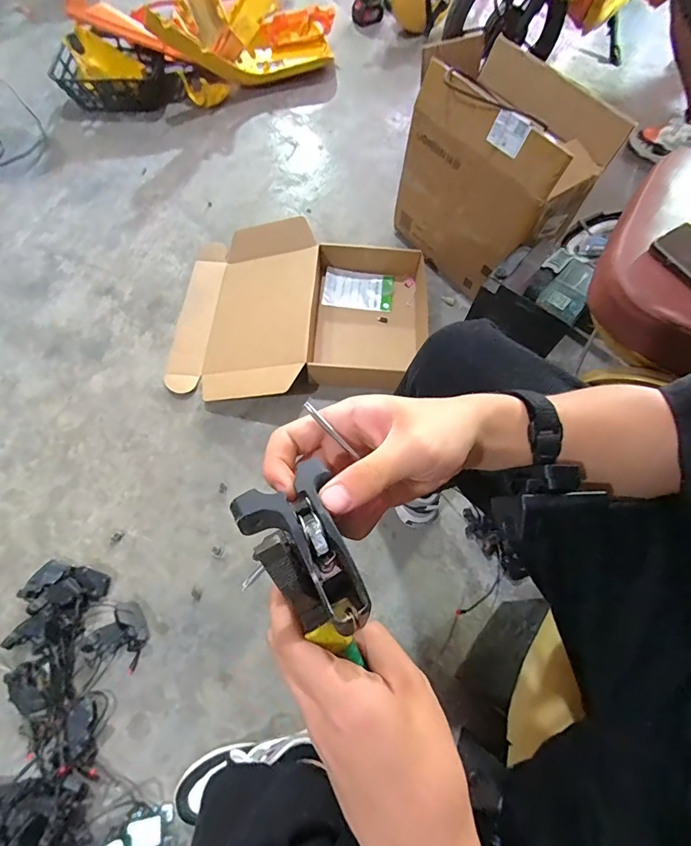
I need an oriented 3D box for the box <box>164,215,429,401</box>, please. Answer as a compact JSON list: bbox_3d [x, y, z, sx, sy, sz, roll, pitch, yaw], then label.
[{"bbox_3d":[-0.100,-0.269,1.032,0.598,0.102,0.471,3,65,-2],"label":"box"}]

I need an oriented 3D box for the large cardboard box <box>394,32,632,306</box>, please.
[{"bbox_3d":[0.353,-0.561,1.013,0.275,0.439,0.405,-33,71,-17],"label":"large cardboard box"}]

